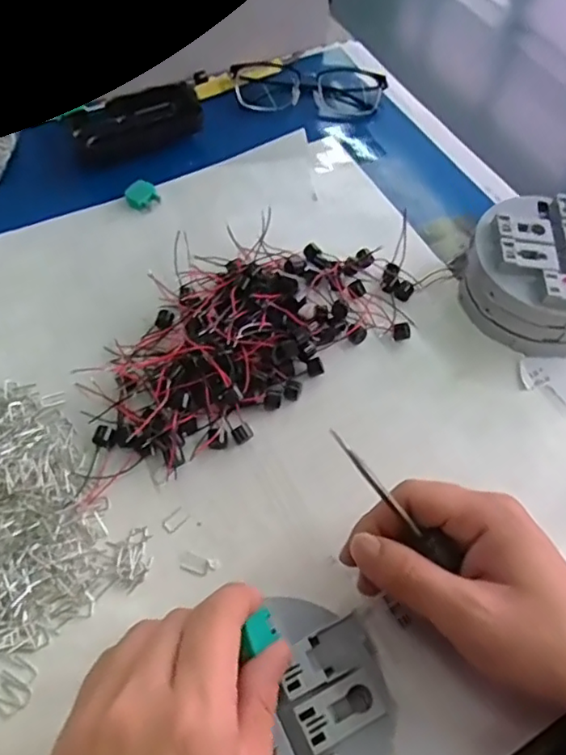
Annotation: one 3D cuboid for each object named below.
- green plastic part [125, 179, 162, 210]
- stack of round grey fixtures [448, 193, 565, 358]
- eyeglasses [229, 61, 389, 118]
[{"bbox_3d":[-0.112,-0.144,0.471,0.023,0.013,0.021,-38,67,-23],"label":"green plastic part"},{"bbox_3d":[0.181,-0.071,0.412,0.106,0.057,0.101,37,63,19],"label":"stack of round grey fixtures"},{"bbox_3d":[0.024,-0.272,0.553,0.139,0.026,0.051,6,57,1],"label":"eyeglasses"}]

